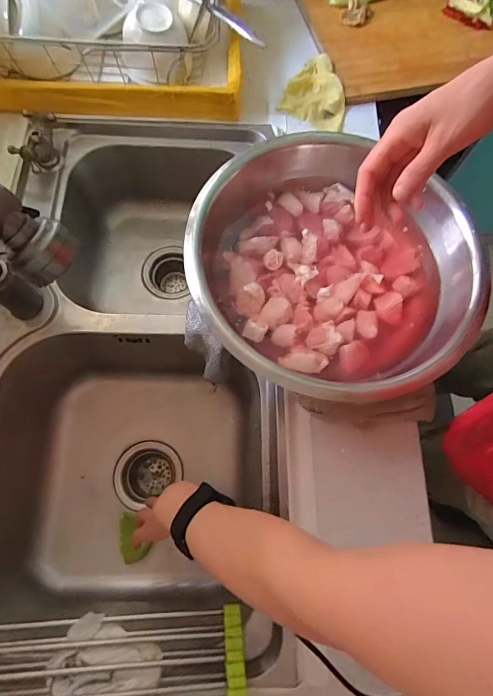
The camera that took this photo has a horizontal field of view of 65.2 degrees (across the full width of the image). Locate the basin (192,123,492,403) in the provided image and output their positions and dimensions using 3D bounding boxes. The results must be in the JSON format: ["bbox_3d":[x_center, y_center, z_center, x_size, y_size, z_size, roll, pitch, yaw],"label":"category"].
[{"bbox_3d":[0.090,-0.100,0.476,0.301,0.085,0.324,0,70,-1],"label":"basin"}]

